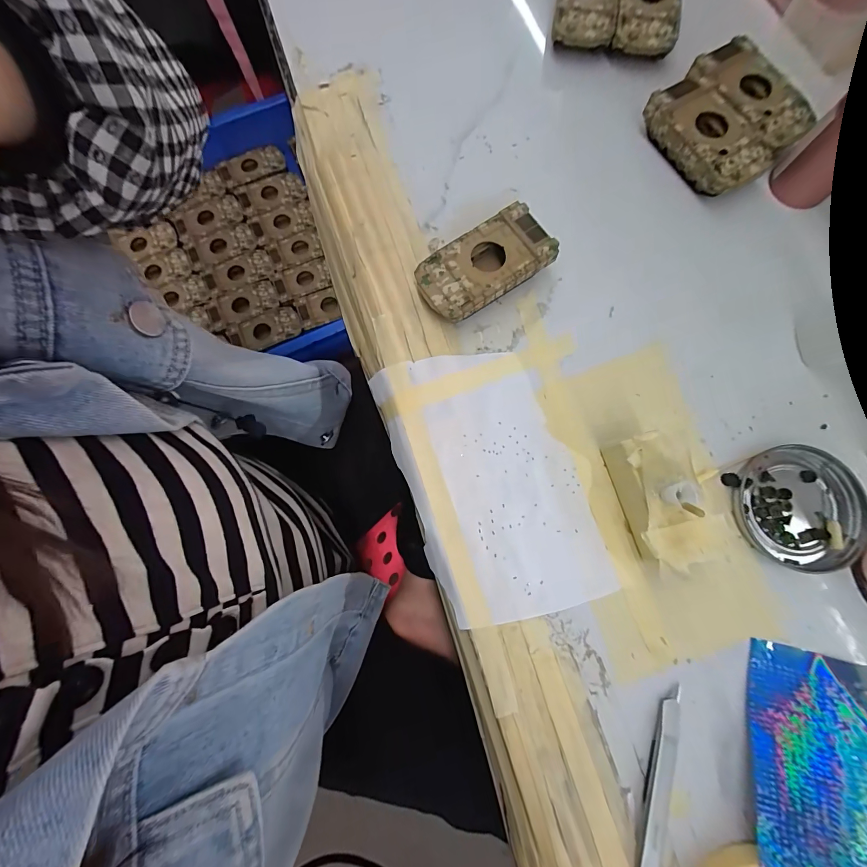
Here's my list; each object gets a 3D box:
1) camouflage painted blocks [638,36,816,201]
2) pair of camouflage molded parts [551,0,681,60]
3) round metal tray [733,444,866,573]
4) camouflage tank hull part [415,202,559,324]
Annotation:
[{"bbox_3d":[0.229,-0.243,0.293,0.099,0.029,0.100,-32,80,-5],"label":"camouflage painted blocks"},{"bbox_3d":[0.155,-0.363,0.316,0.100,0.027,0.085,10,79,3],"label":"pair of camouflage molded parts"},{"bbox_3d":[0.242,0.047,0.244,0.081,0.009,0.075,0,79,1],"label":"round metal tray"},{"bbox_3d":[0.036,-0.119,0.273,0.096,0.025,0.051,-33,80,-5],"label":"camouflage tank hull part"}]

